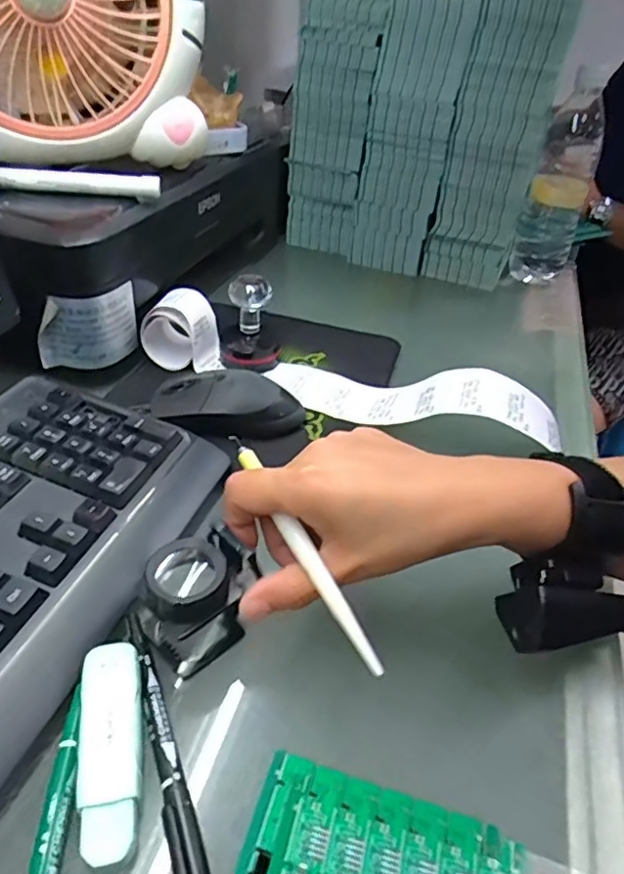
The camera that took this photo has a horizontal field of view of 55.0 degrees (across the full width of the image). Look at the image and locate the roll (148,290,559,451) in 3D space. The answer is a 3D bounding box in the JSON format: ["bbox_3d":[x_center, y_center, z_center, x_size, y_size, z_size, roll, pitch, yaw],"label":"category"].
[{"bbox_3d":[0.024,-0.055,0.492,0.346,0.055,0.066,16,39,13],"label":"roll"}]

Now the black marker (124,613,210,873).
[{"bbox_3d":[-0.066,0.134,0.263,0.013,0.006,0.138,-12,39,-21],"label":"black marker"}]

